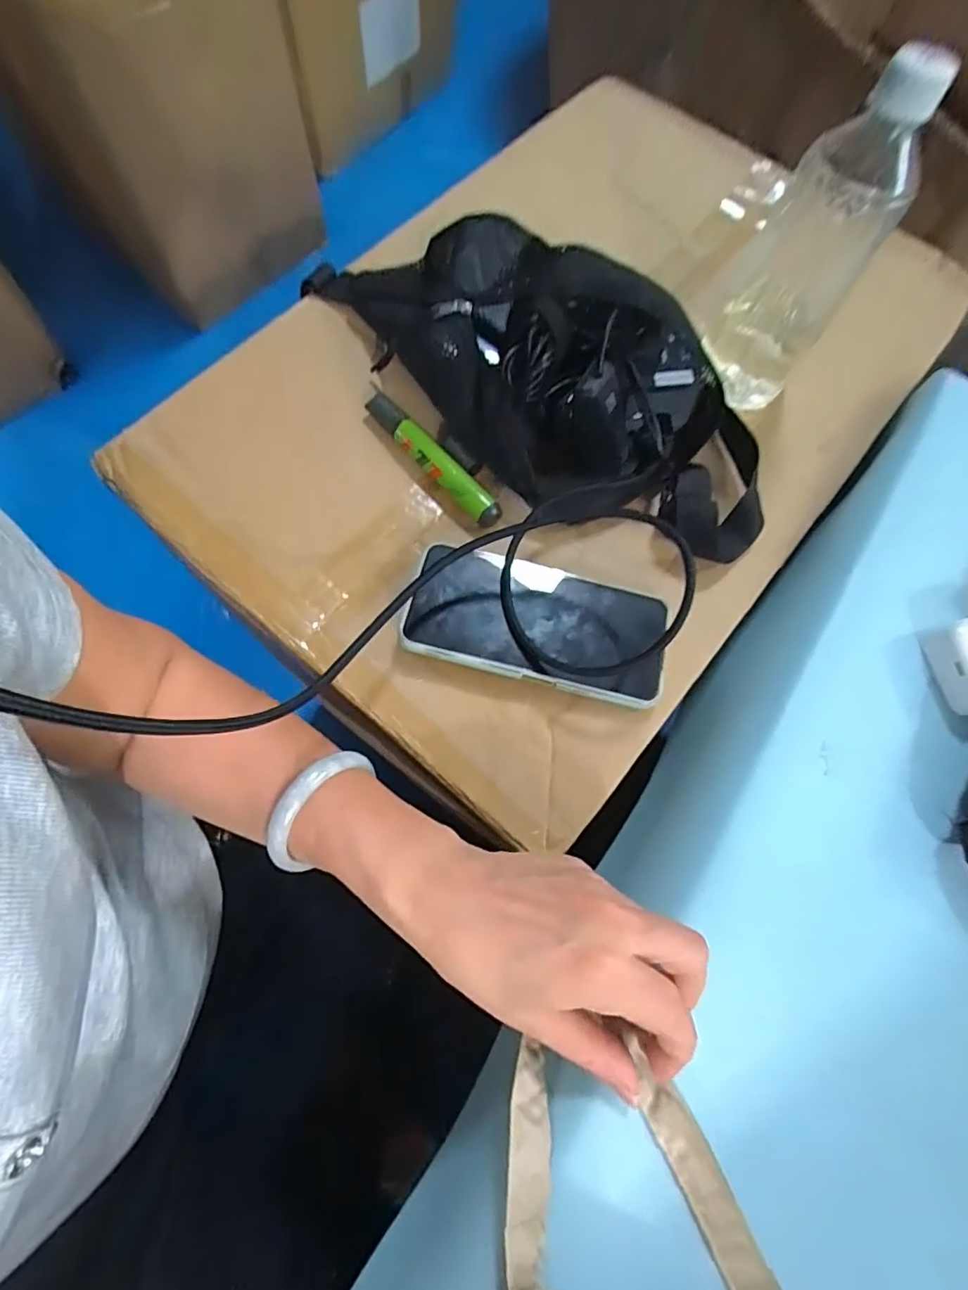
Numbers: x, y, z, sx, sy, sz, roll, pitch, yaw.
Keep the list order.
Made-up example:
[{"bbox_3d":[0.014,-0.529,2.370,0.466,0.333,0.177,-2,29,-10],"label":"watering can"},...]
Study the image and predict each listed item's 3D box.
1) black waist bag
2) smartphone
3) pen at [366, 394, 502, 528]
[{"bbox_3d":[0.033,-0.199,0.398,0.373,0.082,0.171,31,72,15],"label":"black waist bag"},{"bbox_3d":[0.033,-0.016,0.345,0.155,0.015,0.076,13,66,2],"label":"smartphone"},{"bbox_3d":[-0.037,-0.135,0.401,0.019,0.019,0.127,-42,80,-15],"label":"pen"}]

